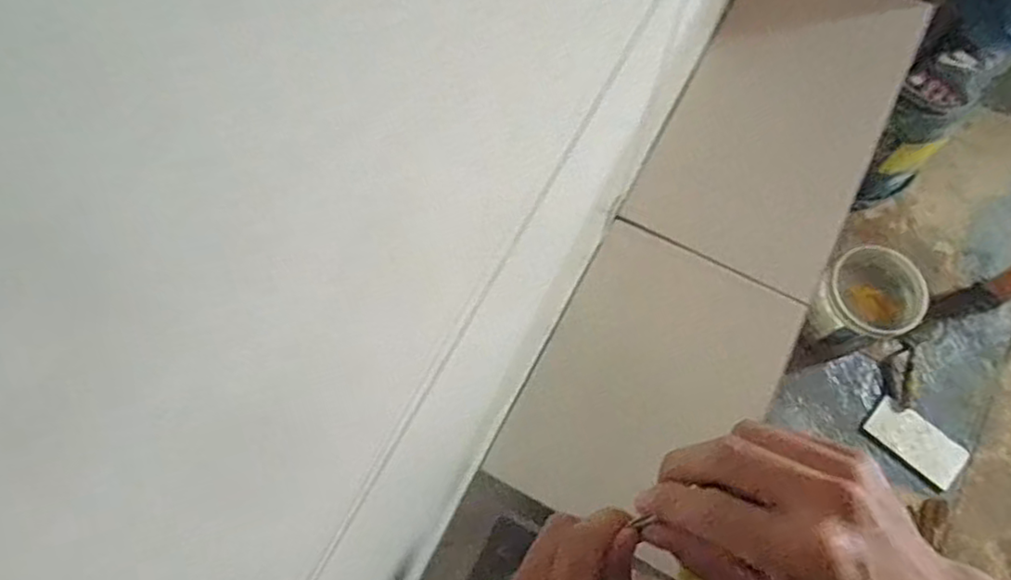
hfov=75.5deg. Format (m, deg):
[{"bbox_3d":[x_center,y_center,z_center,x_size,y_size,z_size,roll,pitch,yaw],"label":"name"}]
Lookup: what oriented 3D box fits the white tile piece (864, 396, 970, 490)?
[{"bbox_3d":[0.820,0.302,1.304,0.180,0.019,0.101,42,76,14],"label":"white tile piece"}]

